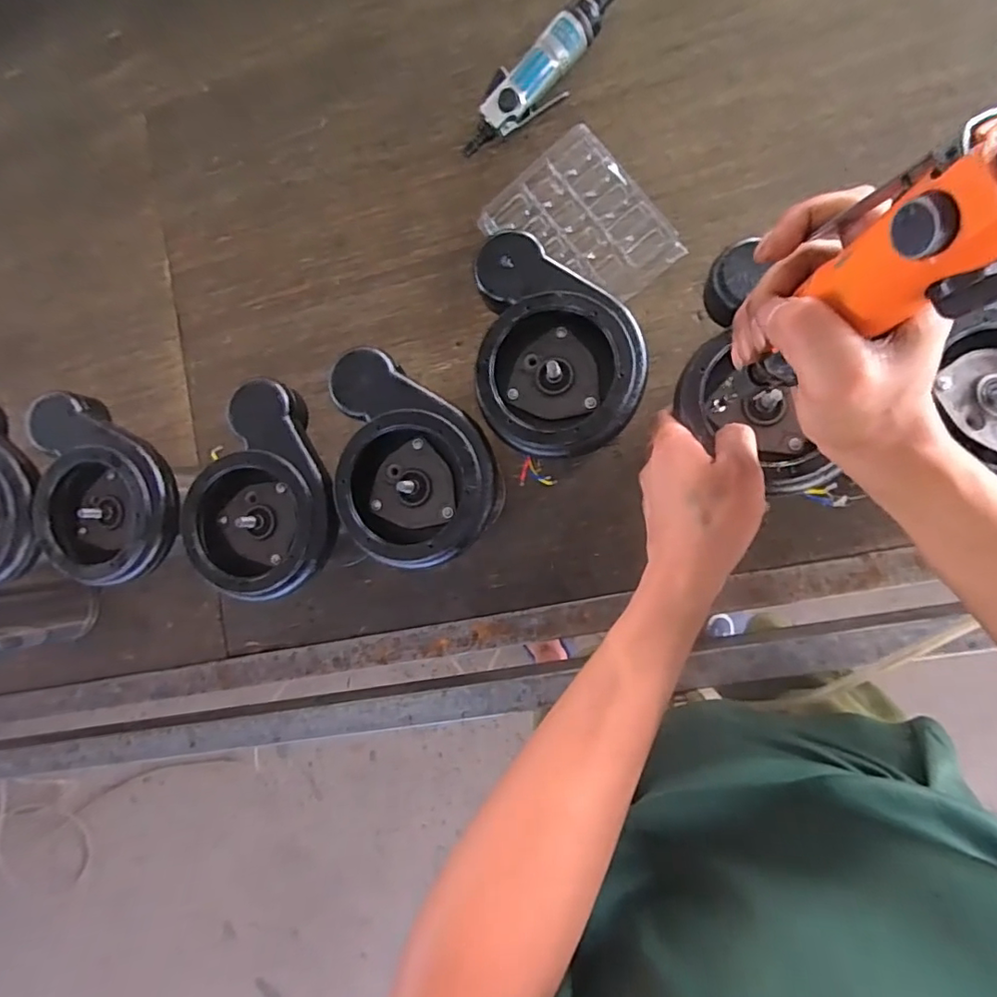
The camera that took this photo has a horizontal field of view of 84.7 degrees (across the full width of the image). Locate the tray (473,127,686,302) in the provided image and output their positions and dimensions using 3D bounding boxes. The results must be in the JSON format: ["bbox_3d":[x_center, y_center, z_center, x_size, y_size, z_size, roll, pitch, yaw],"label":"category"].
[{"bbox_3d":[0.082,-0.268,0.547,0.133,0.023,0.166,-37,84,7],"label":"tray"}]

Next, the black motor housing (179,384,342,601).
[{"bbox_3d":[-0.190,-0.001,0.430,0.119,0.036,0.151,-29,83,8],"label":"black motor housing"}]

